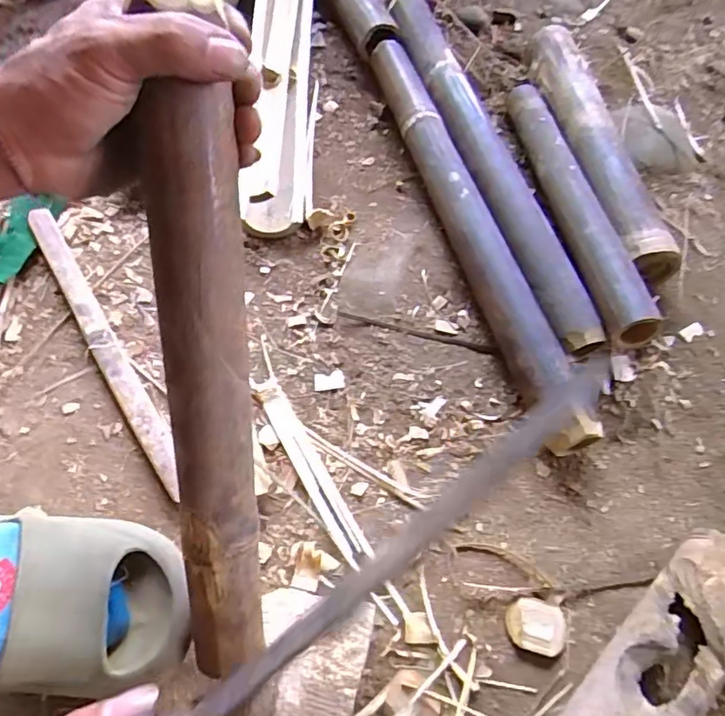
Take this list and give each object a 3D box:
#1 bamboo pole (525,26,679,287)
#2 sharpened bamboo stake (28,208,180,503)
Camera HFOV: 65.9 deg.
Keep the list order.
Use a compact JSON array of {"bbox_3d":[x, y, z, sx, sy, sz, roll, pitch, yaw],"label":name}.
[{"bbox_3d":[0.272,-0.260,0.676,0.064,0.064,0.402,-4,60,-5],"label":"bamboo pole"},{"bbox_3d":[-0.256,-0.021,0.545,0.028,0.012,0.358,-27,66,-22],"label":"sharpened bamboo stake"}]

